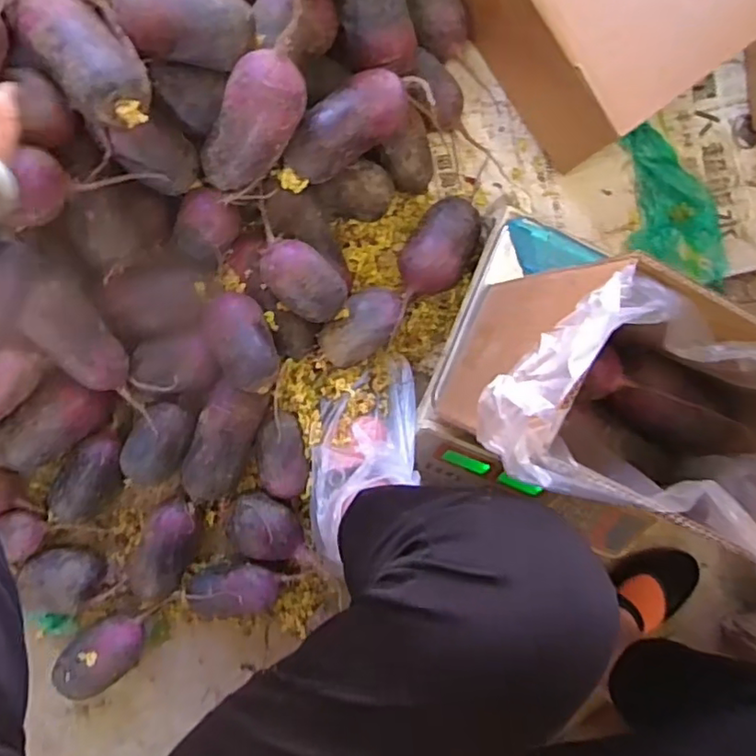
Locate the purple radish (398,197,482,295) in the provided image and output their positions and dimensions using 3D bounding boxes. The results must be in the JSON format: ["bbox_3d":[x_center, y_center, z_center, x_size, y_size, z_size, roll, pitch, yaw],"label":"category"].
[{"bbox_3d":[0.068,-0.140,0.654,0.073,0.057,0.108,33,89,-9],"label":"purple radish"}]

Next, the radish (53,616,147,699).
[{"bbox_3d":[-0.303,0.303,0.659,0.097,0.063,0.065,-42,99,-3],"label":"radish"}]

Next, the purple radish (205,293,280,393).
[{"bbox_3d":[-0.136,-0.035,0.603,0.060,0.053,0.099,-22,97,-6],"label":"purple radish"}]

